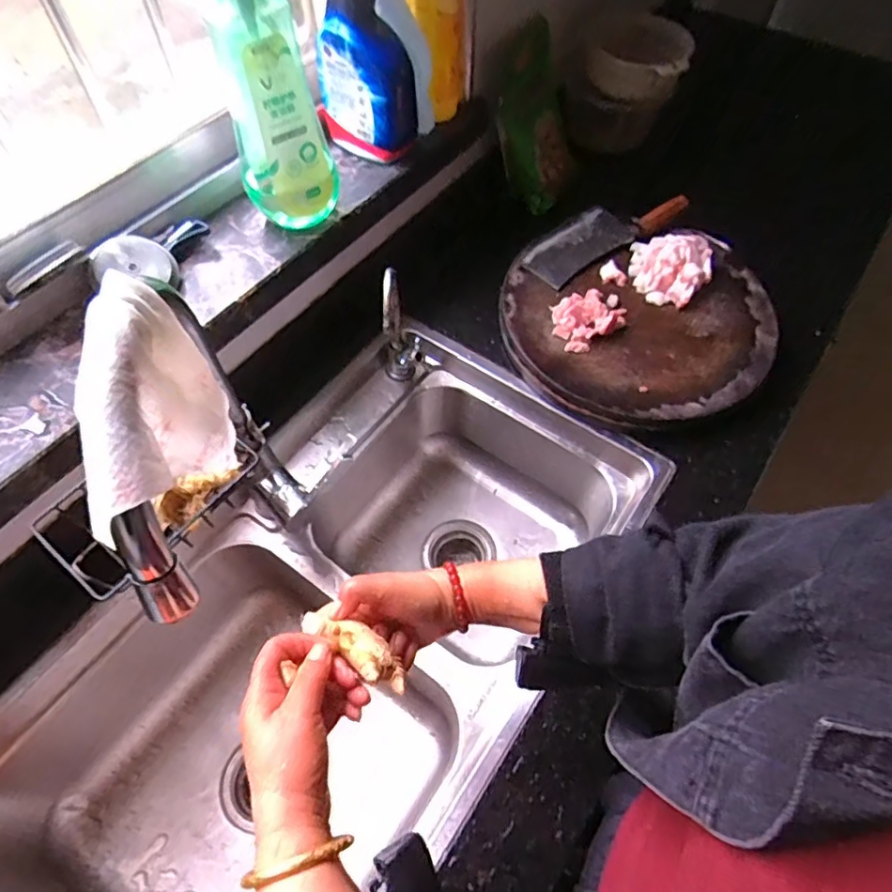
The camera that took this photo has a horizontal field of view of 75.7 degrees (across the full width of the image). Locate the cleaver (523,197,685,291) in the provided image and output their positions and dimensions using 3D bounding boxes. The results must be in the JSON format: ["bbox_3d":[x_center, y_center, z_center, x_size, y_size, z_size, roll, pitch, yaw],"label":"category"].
[{"bbox_3d":[0.239,-0.331,0.870,0.287,0.019,0.079,-35,66,-19],"label":"cleaver"}]

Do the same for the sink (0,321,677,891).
[{"bbox_3d":[-0.127,0.231,0.673,0.420,0.267,0.777,32,64,17],"label":"sink"}]

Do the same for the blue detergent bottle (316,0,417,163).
[{"bbox_3d":[-0.098,-0.490,0.669,0.115,0.264,0.079,33,64,17],"label":"blue detergent bottle"}]

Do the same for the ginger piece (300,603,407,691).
[{"bbox_3d":[-0.064,0.139,0.407,0.086,0.029,0.025,26,62,27],"label":"ginger piece"}]

